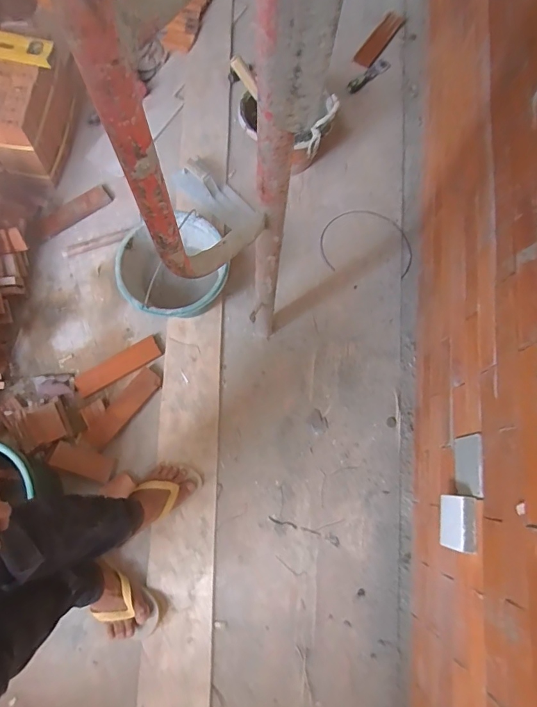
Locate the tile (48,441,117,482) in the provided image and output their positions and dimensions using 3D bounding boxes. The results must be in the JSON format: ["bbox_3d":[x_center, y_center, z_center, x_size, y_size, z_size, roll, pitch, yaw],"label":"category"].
[{"bbox_3d":[-0.458,0.267,1.045,0.151,0.010,0.060,19,68,-5],"label":"tile"}]

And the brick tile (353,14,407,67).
[{"bbox_3d":[0.376,-1.064,1.432,0.071,0.021,0.238,37,78,10],"label":"brick tile"}]

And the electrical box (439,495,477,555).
[{"bbox_3d":[0.321,0.288,0.719,0.033,0.067,0.087,3,74,3],"label":"electrical box"}]

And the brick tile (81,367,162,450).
[{"bbox_3d":[-0.371,0.143,1.085,0.068,0.030,0.230,39,79,10],"label":"brick tile"}]

